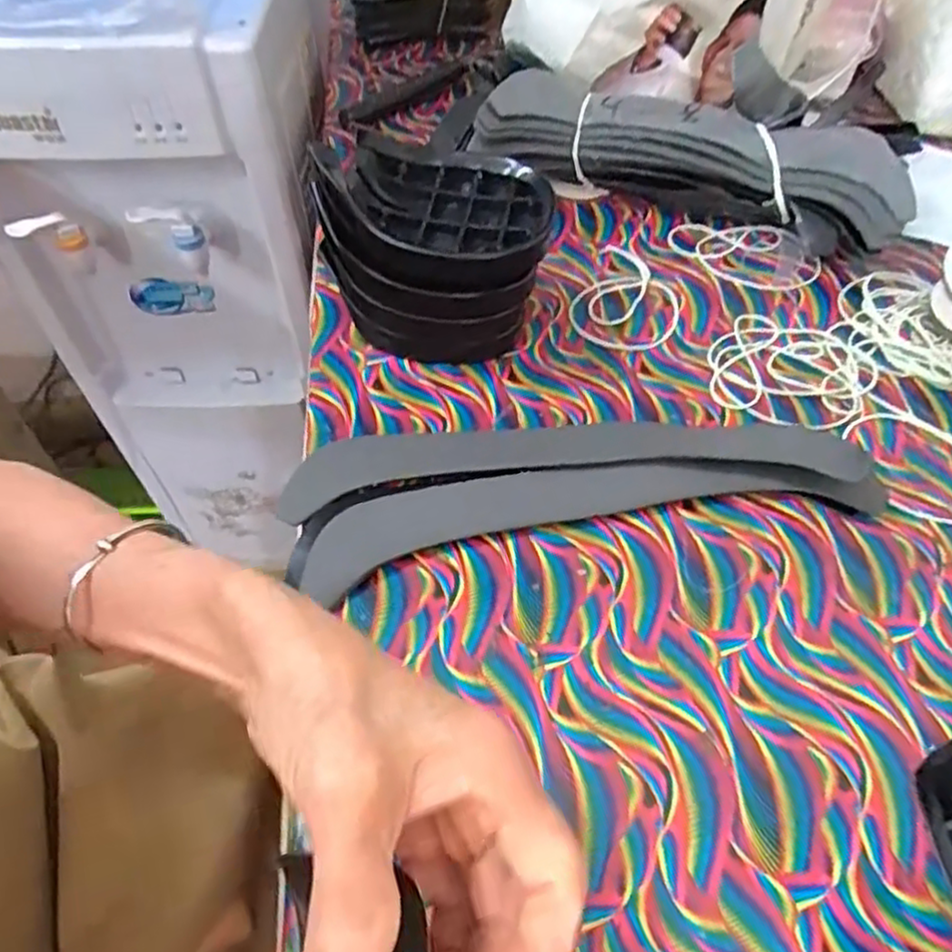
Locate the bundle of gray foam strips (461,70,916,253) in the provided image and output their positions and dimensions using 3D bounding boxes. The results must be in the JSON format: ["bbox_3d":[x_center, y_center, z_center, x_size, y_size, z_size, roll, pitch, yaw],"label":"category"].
[{"bbox_3d":[0.150,-0.223,0.509,0.297,0.069,0.096,14,54,10],"label":"bundle of gray foam strips"}]

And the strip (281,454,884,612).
[{"bbox_3d":[0.060,0.017,0.371,0.297,0.015,0.056,-8,53,-6],"label":"strip"}]

